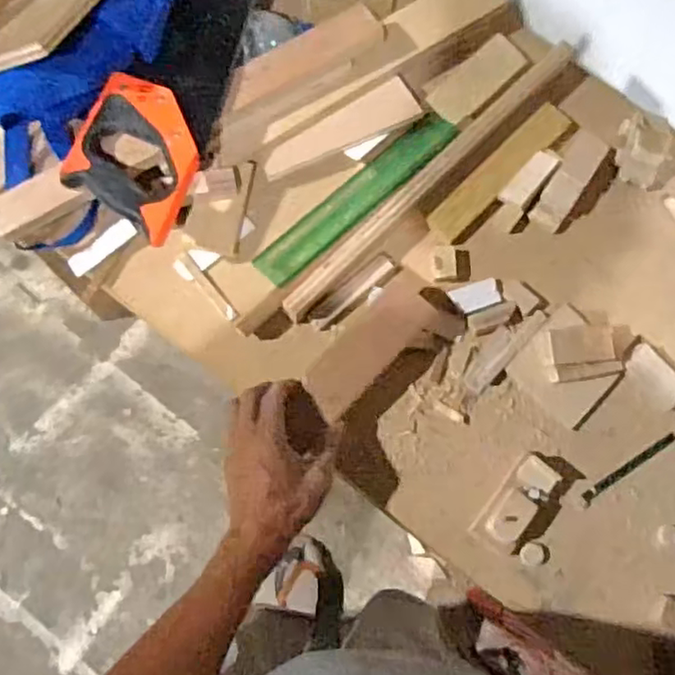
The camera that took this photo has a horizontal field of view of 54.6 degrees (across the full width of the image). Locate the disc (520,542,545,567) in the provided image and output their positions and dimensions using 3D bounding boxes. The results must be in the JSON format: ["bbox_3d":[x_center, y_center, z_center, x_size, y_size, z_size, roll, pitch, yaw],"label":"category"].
[{"bbox_3d":[0.183,0.203,0.612,0.022,0.004,0.021,0,75,-2],"label":"disc"}]

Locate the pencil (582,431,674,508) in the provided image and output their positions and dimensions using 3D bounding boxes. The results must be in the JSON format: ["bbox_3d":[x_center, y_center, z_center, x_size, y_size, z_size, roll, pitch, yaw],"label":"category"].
[{"bbox_3d":[0.285,0.125,0.634,0.119,0.008,0.011,-33,79,-10],"label":"pencil"}]

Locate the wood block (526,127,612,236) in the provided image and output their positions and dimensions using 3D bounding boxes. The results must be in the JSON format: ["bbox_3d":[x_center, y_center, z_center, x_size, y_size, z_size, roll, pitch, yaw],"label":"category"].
[{"bbox_3d":[0.245,-0.166,0.692,0.036,0.027,0.113,33,76,7],"label":"wood block"}]

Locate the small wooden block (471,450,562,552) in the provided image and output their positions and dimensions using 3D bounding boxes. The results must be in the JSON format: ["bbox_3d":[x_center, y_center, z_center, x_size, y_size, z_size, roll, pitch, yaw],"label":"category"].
[{"bbox_3d":[0.169,0.156,0.611,0.043,0.029,0.090,37,77,8],"label":"small wooden block"}]

